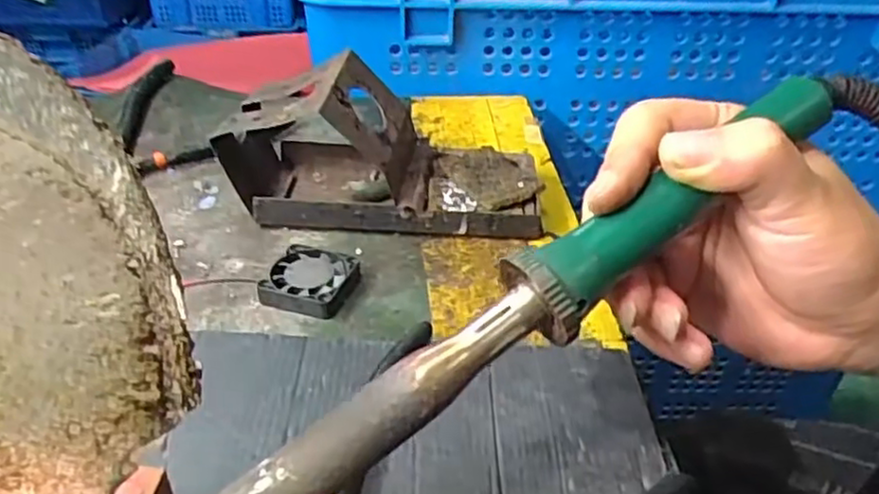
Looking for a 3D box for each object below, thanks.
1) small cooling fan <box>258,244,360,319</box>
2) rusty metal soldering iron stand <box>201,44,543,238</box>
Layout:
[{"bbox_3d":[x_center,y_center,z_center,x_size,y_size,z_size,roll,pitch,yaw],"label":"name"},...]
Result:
[{"bbox_3d":[-0.066,0.016,0.370,0.041,0.011,0.040,15,36,15],"label":"small cooling fan"},{"bbox_3d":[-0.029,-0.057,0.418,0.174,0.079,0.084,5,35,1],"label":"rusty metal soldering iron stand"}]

